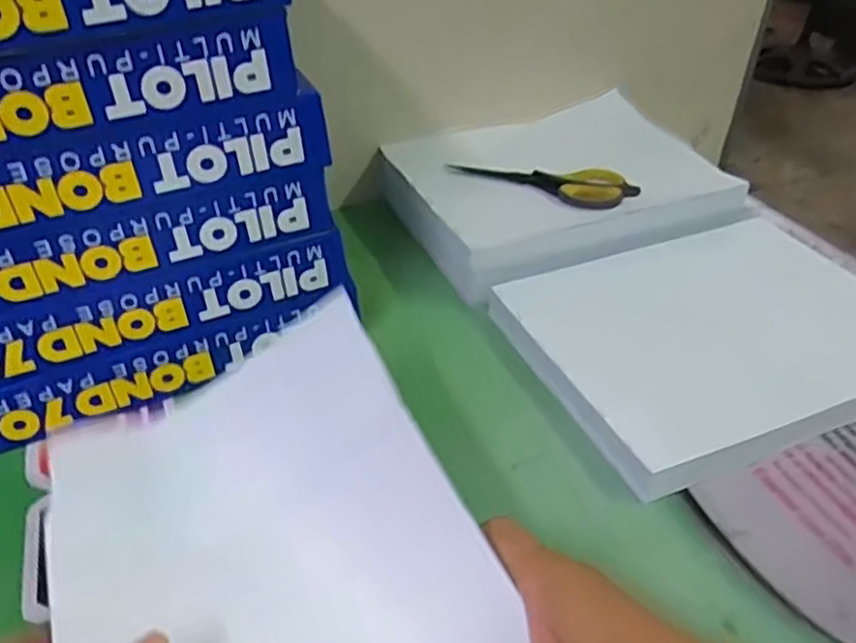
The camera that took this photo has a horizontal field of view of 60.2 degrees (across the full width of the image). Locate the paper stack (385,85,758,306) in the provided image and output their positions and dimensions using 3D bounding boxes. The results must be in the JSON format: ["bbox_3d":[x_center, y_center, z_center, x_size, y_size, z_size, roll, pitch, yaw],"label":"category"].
[{"bbox_3d":[0.115,-0.124,0.700,0.261,0.076,0.240,-17,40,-19],"label":"paper stack"}]

